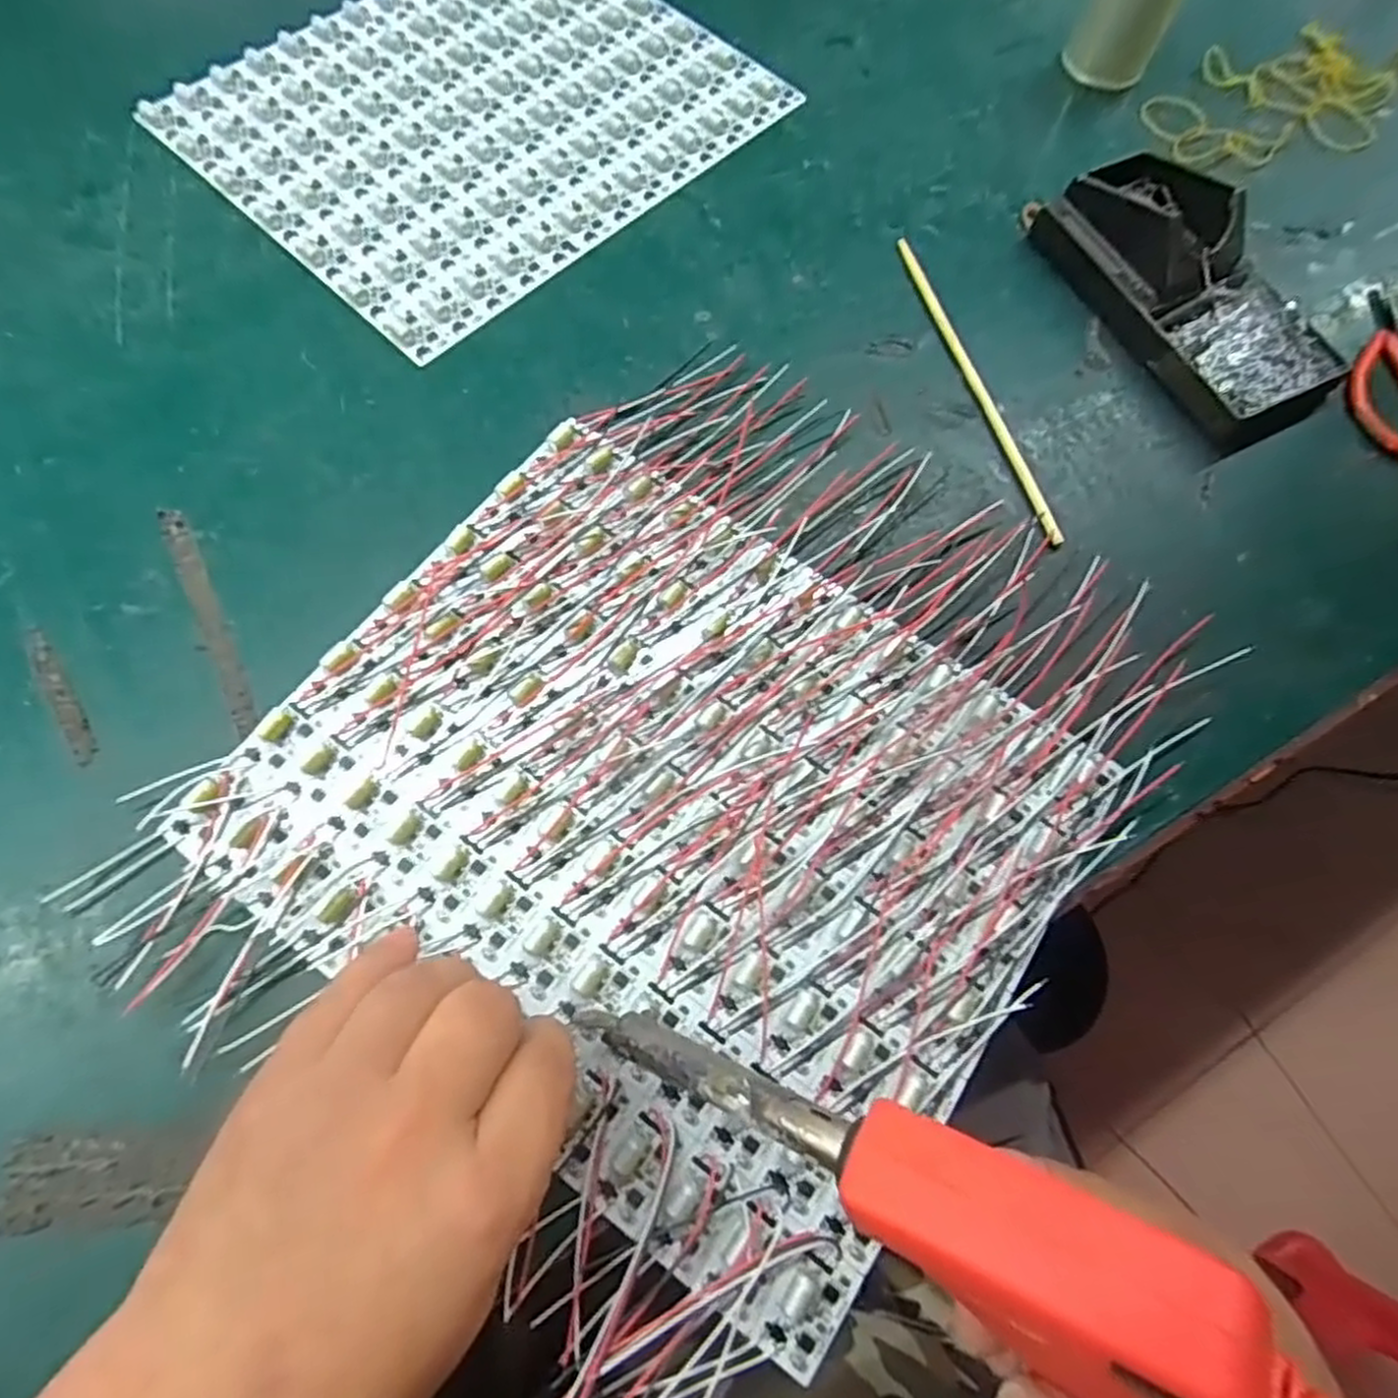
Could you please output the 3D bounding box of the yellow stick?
[{"bbox_3d":[0.136,-0.158,0.366,0.008,0.007,0.192,-15,71,-9],"label":"yellow stick"}]

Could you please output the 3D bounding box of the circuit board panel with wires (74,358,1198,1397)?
[{"bbox_3d":[-0.001,0.020,0.295,0.290,0.012,0.335,36,72,10],"label":"circuit board panel with wires"}]

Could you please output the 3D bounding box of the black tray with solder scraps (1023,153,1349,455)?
[{"bbox_3d":[0.248,-0.211,0.372,0.083,0.038,0.167,-29,73,-13],"label":"black tray with solder scraps"}]

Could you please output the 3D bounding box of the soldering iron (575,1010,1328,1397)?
[{"bbox_3d":[0.043,0.119,0.191,0.175,0.031,0.032,8,64,39],"label":"soldering iron"}]

